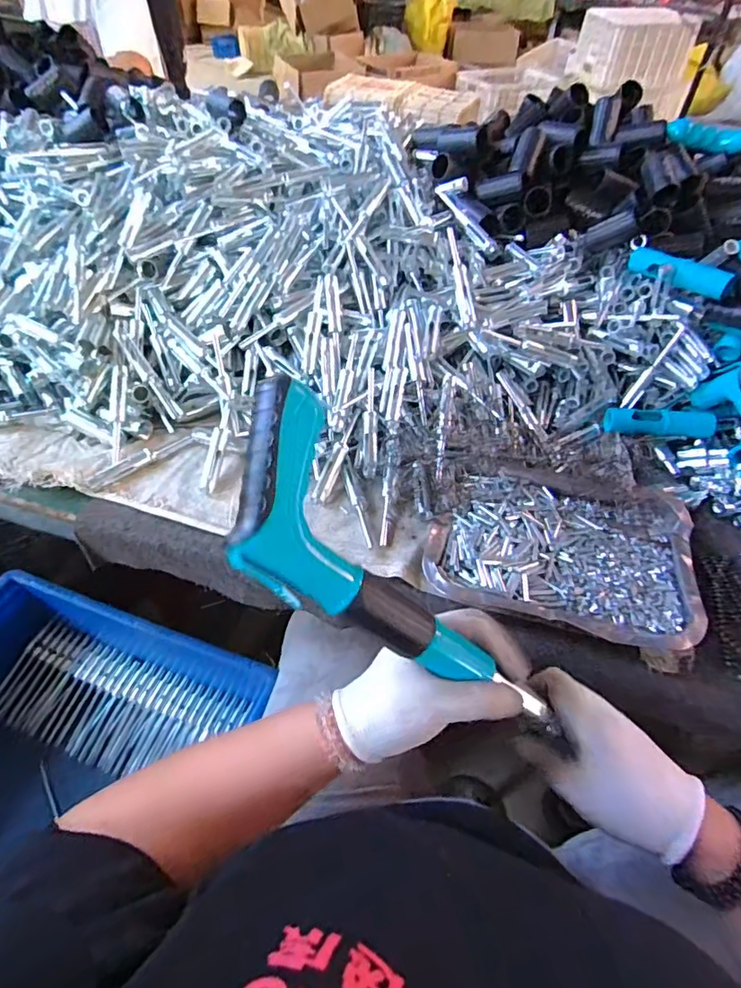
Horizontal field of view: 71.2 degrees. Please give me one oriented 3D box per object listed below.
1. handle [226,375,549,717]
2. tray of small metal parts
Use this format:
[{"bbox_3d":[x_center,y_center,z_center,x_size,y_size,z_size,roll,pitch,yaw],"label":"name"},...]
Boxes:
[{"bbox_3d":[0.006,0.063,0.317,0.274,0.026,0.091,51,54,-15],"label":"handle"},{"bbox_3d":[0.190,0.057,0.519,0.253,0.033,0.165,11,50,6],"label":"tray of small metal parts"}]

